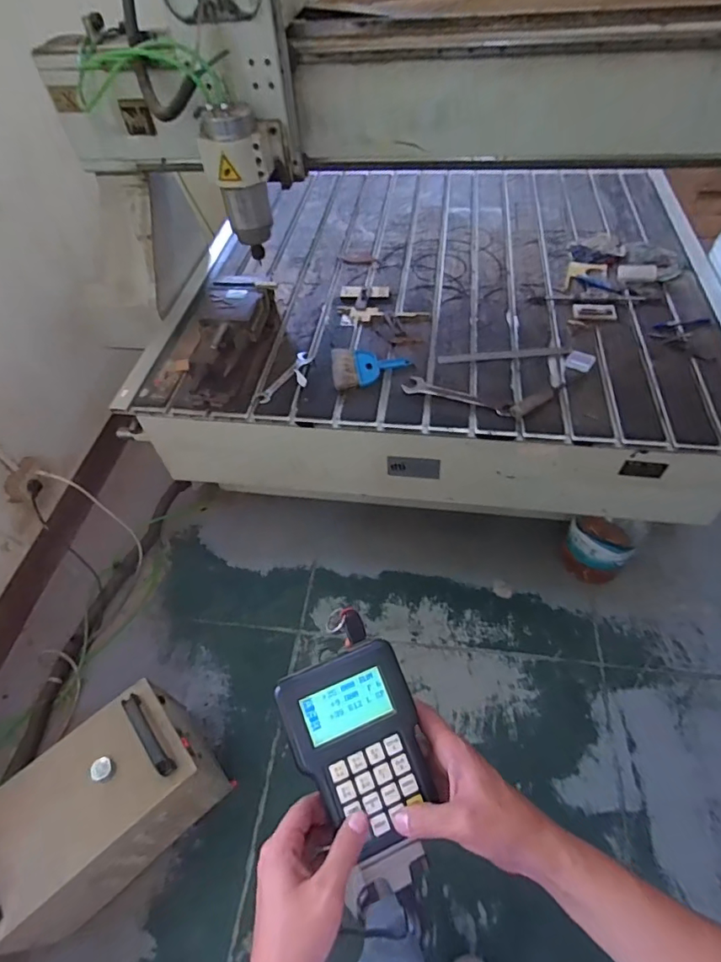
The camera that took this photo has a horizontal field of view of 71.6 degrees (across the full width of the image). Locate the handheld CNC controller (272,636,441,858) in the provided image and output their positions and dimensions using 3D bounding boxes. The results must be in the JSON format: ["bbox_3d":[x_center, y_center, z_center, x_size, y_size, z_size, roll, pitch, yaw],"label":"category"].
[{"bbox_3d":[0.002,0.217,0.421,0.103,0.028,0.140,-25,77,-13],"label":"handheld CNC controller"}]

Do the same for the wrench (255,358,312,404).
[{"bbox_3d":[-0.185,-0.248,1.205,0.043,0.013,0.189,27,60,22],"label":"wrench"}]

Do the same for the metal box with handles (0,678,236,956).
[{"bbox_3d":[-0.586,0.767,1.157,0.472,0.333,0.281,-37,59,-21],"label":"metal box with handles"}]

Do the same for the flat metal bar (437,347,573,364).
[{"bbox_3d":[0.347,-0.305,1.207,0.312,0.004,0.028,-4,53,2],"label":"flat metal bar"}]

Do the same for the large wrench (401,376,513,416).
[{"bbox_3d":[0.214,-0.183,1.116,0.246,0.014,0.054,25,59,21],"label":"large wrench"}]

